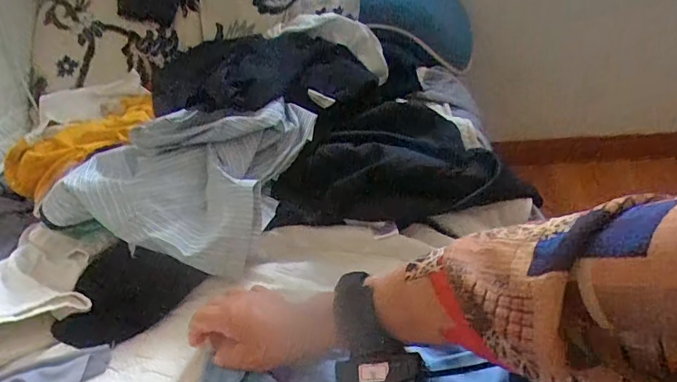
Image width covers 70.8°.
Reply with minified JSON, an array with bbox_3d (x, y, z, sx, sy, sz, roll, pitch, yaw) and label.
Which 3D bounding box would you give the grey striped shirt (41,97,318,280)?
[{"bbox_3d":[-0.186,-0.031,0.576,0.246,0.117,0.218,5,38,19],"label":"grey striped shirt"}]

